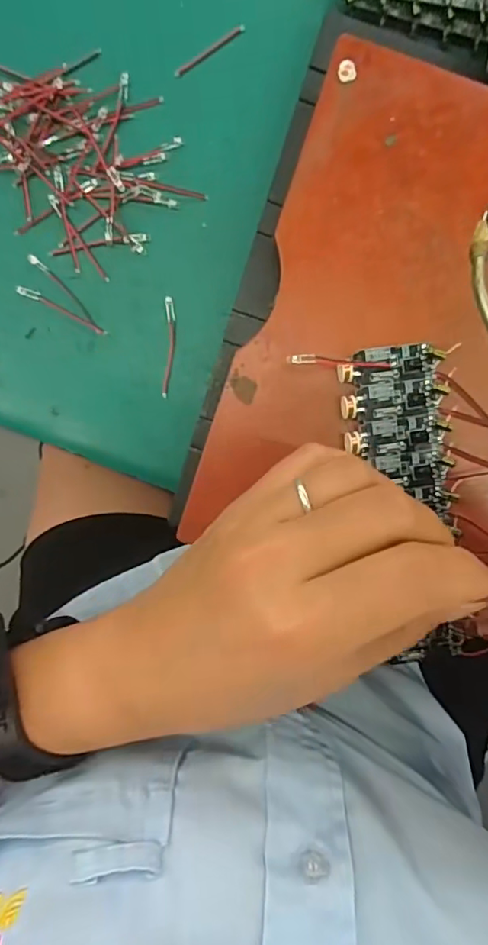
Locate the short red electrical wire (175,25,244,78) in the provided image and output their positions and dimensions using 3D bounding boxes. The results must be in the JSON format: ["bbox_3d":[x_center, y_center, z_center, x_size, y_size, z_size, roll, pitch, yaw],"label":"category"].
[{"bbox_3d":[-0.017,-0.206,0.265,0.040,0.004,0.005,-34,93,1],"label":"short red electrical wire"}]

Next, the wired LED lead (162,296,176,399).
[{"bbox_3d":[-0.038,-0.063,0.274,0.006,0.004,0.050,2,93,-1],"label":"wired LED lead"}]

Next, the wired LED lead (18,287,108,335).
[{"bbox_3d":[-0.092,-0.082,0.273,0.048,0.004,0.005,27,92,-3],"label":"wired LED lead"}]

